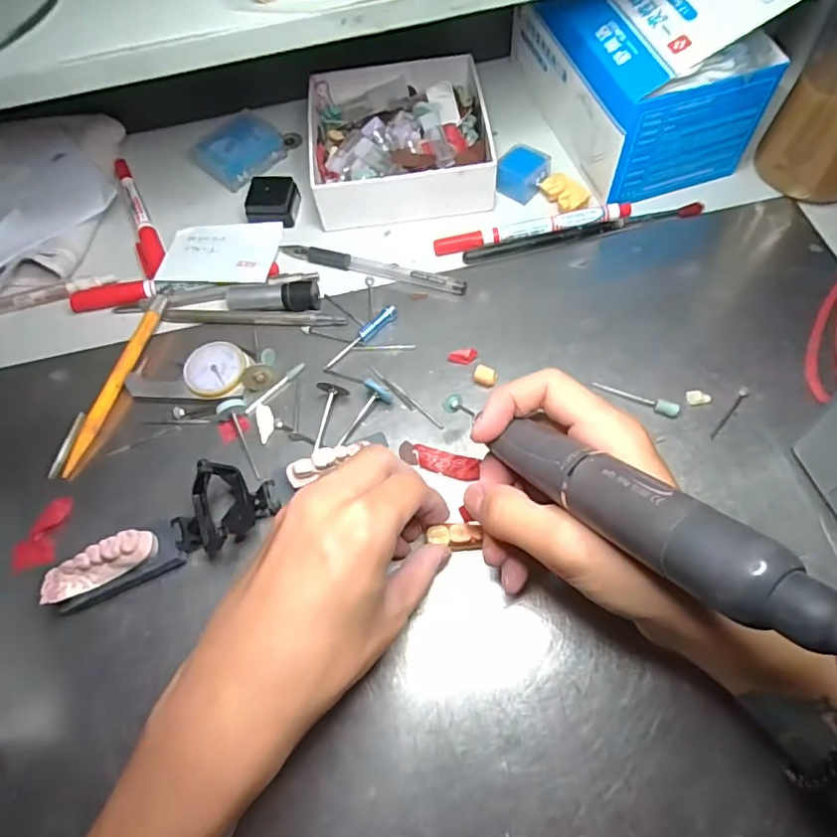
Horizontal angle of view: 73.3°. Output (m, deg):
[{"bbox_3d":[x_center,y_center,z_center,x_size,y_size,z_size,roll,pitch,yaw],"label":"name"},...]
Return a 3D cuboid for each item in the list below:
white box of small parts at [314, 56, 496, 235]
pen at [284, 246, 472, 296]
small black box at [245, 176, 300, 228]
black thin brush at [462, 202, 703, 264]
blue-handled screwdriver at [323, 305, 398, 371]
[{"bbox_3d":[-0.015,-0.214,0.422,0.129,0.040,0.145,-4,61,1],"label":"white box of small parts"},{"bbox_3d":[-0.032,-0.104,0.382,0.133,0.008,0.013,16,63,12],"label":"pen"},{"bbox_3d":[-0.106,-0.160,0.410,0.033,0.019,0.032,5,62,6],"label":"small black box"},{"bbox_3d":[0.113,-0.128,0.385,0.167,0.005,0.012,-12,61,-3],"label":"black thin brush"},{"bbox_3d":[-0.037,-0.051,0.354,0.059,0.008,0.008,-39,66,-16],"label":"blue-handled screwdriver"}]

